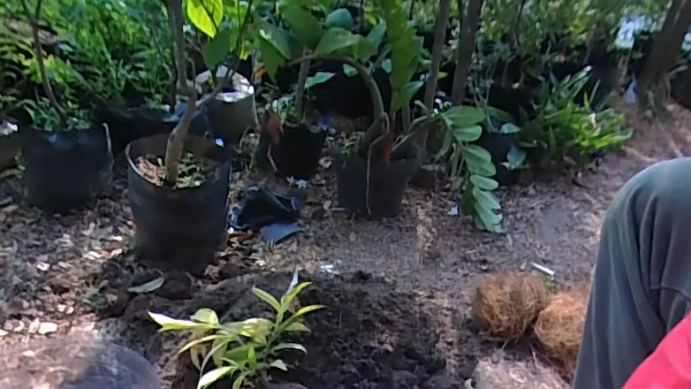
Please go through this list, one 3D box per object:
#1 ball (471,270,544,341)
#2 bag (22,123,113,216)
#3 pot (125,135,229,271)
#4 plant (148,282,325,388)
[{"bbox_3d":[0.262,0.182,0.799,0.099,0.088,0.105,6,28,-3],"label":"ball"},{"bbox_3d":[-0.651,-0.060,1.160,0.165,0.188,0.155,2,28,-10],"label":"bag"},{"bbox_3d":[-0.325,0.014,0.986,0.188,0.219,0.209,-4,30,-20],"label":"pot"},{"bbox_3d":[-0.144,0.186,0.656,0.190,0.113,0.134,0,29,-13],"label":"plant"}]

